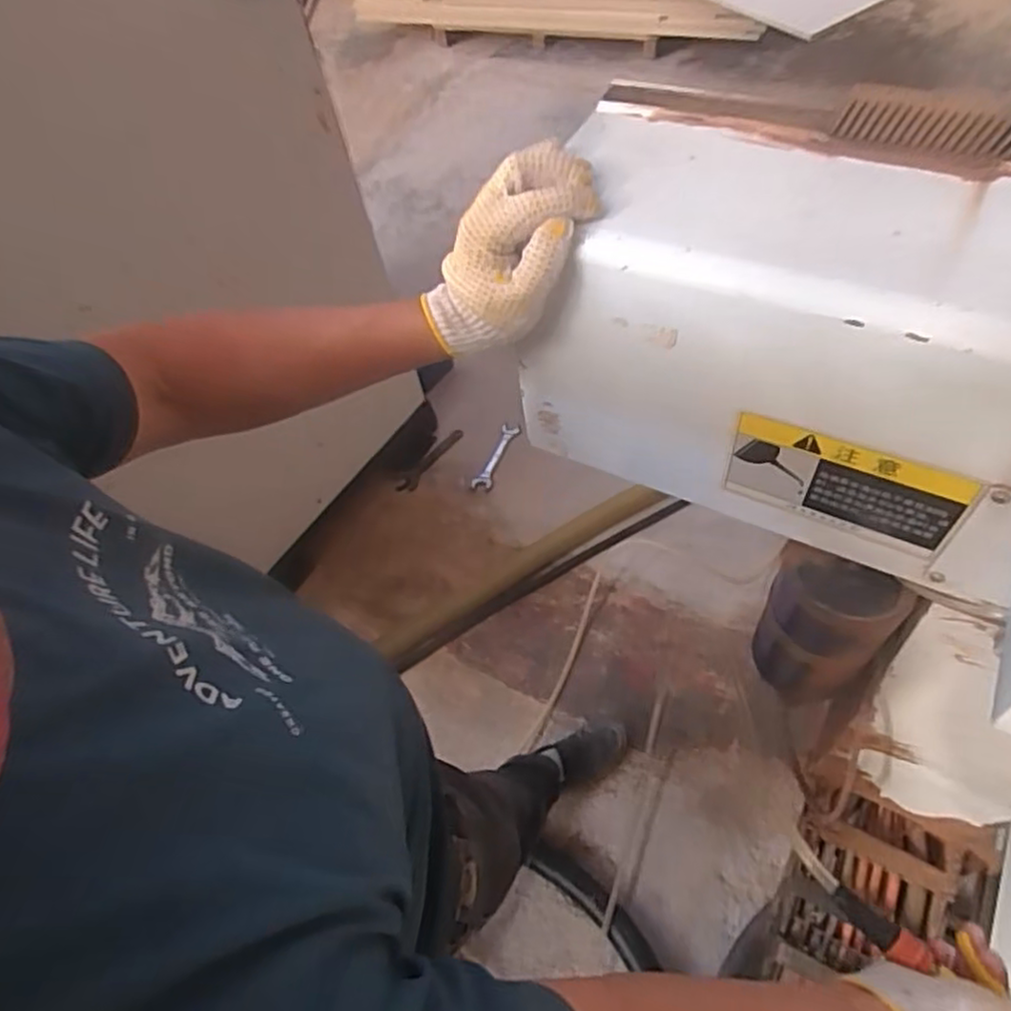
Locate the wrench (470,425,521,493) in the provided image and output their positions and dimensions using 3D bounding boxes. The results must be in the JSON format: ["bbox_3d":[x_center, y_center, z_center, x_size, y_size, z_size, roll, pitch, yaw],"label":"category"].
[{"bbox_3d":[-0.026,-0.138,1.975,0.056,0.015,0.239,23,66,6],"label":"wrench"}]

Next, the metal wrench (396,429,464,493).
[{"bbox_3d":[-0.217,-0.126,1.979,0.059,0.014,0.248,37,75,30],"label":"metal wrench"}]

